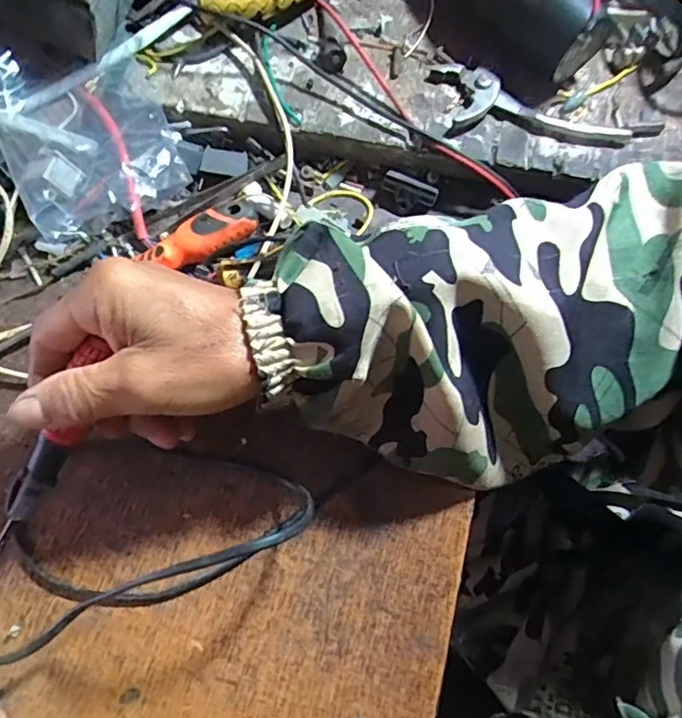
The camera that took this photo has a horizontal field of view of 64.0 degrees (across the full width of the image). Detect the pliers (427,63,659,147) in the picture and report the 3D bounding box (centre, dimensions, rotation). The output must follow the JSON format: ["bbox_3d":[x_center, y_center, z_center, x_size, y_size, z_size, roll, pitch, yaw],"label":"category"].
[{"bbox_3d":[0.130,-0.158,0.353,0.149,0.013,0.048,12,74,4],"label":"pliers"}]

